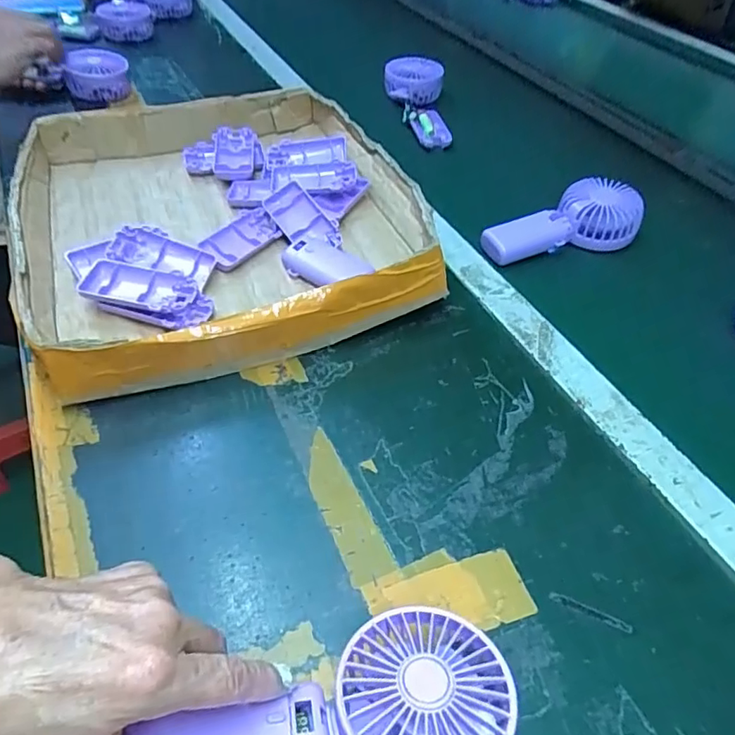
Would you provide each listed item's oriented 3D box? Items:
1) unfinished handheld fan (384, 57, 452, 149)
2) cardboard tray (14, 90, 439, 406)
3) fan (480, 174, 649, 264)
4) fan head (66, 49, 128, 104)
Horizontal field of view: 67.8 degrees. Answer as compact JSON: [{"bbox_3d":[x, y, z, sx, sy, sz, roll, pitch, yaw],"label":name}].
[{"bbox_3d":[0.071,-0.391,0.799,0.087,0.047,0.196,2,48,-1],"label":"unfinished handheld fan"},{"bbox_3d":[-0.147,-0.167,0.564,0.377,0.064,0.420,-16,51,-18],"label":"cardboard tray"},{"bbox_3d":[0.210,-0.156,0.588,0.176,0.045,0.076,-17,51,-18],"label":"fan"},{"bbox_3d":[-0.394,-0.428,0.793,0.089,0.044,0.087,-18,51,-17],"label":"fan head"}]

